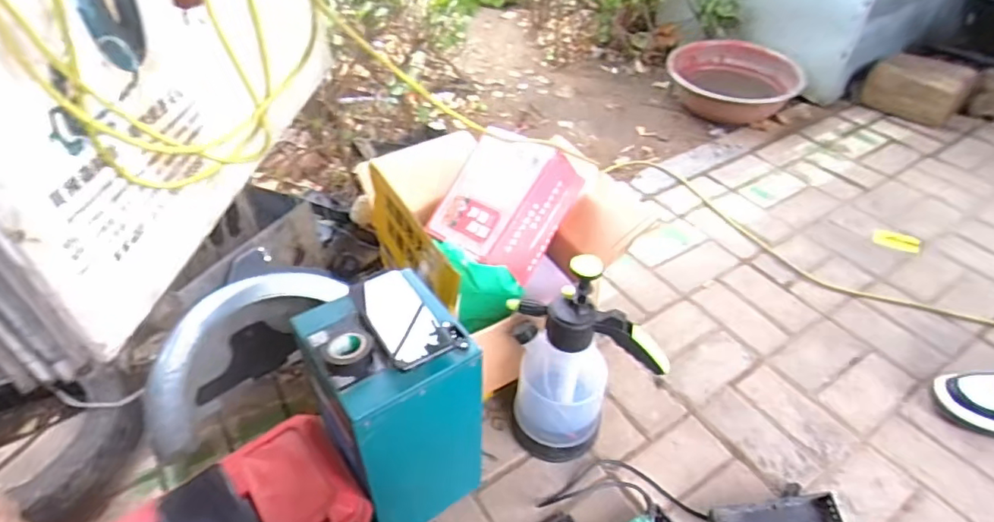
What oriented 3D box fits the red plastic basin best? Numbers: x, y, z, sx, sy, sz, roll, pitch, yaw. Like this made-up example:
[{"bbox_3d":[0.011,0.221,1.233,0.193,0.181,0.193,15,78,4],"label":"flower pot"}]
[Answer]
[{"bbox_3d":[0.738,-0.574,1.709,0.368,0.140,0.368,-2,44,2],"label":"red plastic basin"}]

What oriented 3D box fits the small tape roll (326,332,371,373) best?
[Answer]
[{"bbox_3d":[-0.166,0.103,0.623,0.046,0.026,0.041,-13,45,-13],"label":"small tape roll"}]

